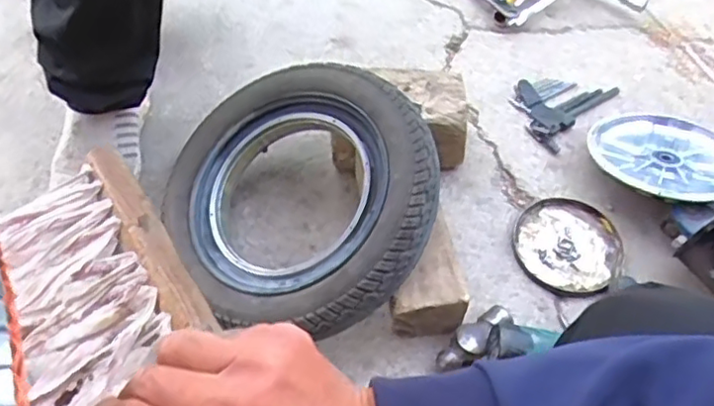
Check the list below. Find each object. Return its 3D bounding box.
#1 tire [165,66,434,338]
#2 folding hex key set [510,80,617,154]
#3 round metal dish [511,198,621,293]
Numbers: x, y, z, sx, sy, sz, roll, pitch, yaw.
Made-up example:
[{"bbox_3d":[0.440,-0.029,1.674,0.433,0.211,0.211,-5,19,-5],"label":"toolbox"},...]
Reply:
[{"bbox_3d":[-0.058,-0.015,0.790,0.314,0.076,0.339,-8,68,20],"label":"tire"},{"bbox_3d":[0.319,-0.167,1.021,0.117,0.037,0.174,40,64,21],"label":"folding hex key set"},{"bbox_3d":[0.289,0.056,0.885,0.139,0.012,0.146,1,57,-2],"label":"round metal dish"}]

